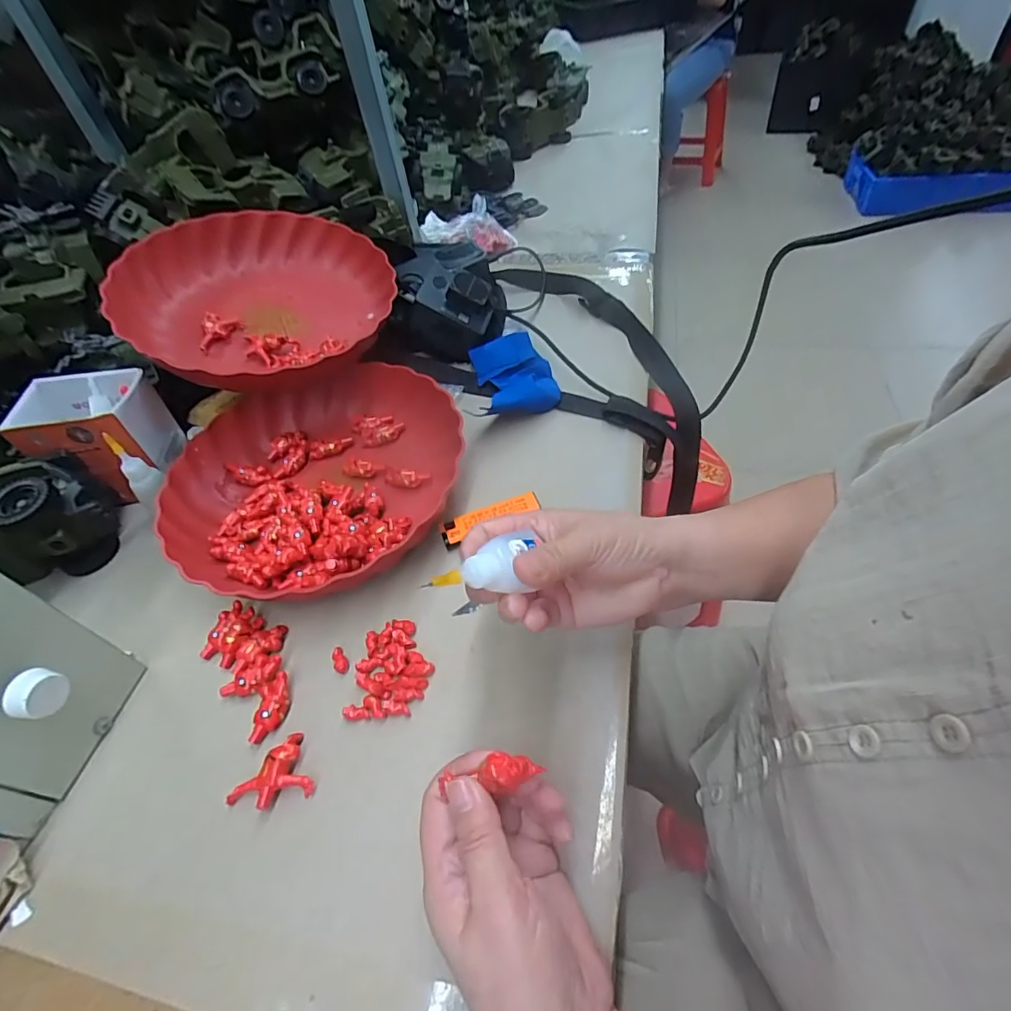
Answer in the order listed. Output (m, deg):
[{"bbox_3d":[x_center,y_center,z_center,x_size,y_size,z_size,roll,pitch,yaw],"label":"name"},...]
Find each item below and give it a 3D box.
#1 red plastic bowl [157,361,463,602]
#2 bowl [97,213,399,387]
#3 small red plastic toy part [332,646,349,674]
[{"bbox_3d":[-0.168,-0.030,0.433,0.219,0.051,0.234,-4,50,5],"label":"red plastic bowl"},{"bbox_3d":[-0.234,-0.194,0.497,0.239,0.068,0.239,3,55,-4],"label":"bowl"},{"bbox_3d":[-0.113,0.105,0.348,0.010,0.004,0.019,-27,53,-17],"label":"small red plastic toy part"}]

